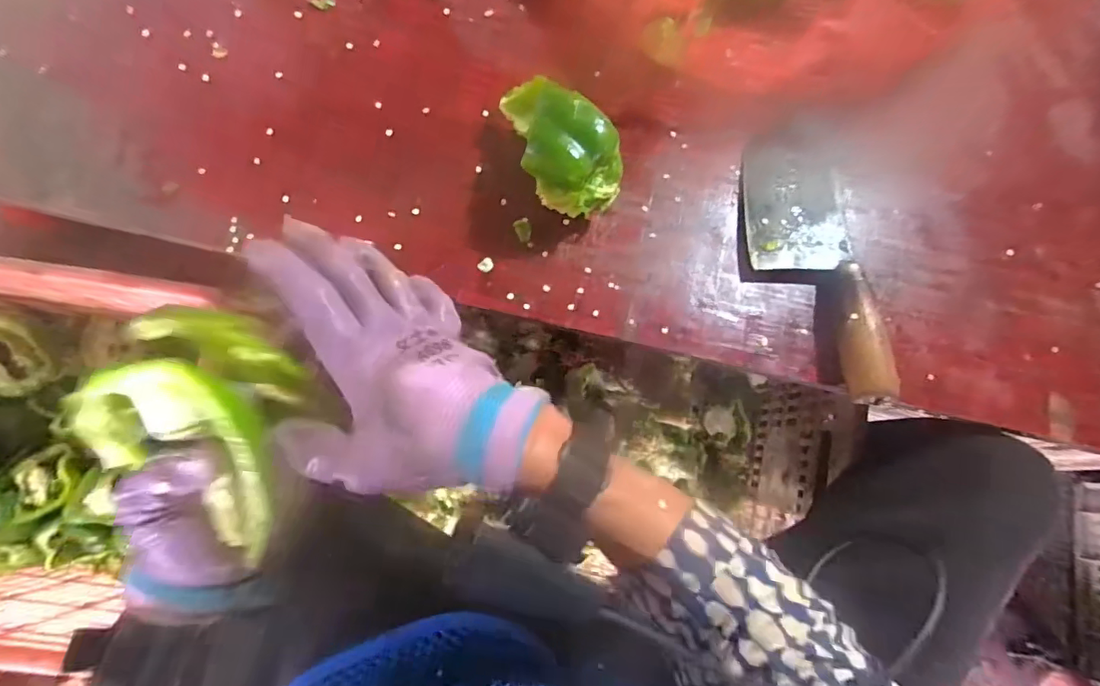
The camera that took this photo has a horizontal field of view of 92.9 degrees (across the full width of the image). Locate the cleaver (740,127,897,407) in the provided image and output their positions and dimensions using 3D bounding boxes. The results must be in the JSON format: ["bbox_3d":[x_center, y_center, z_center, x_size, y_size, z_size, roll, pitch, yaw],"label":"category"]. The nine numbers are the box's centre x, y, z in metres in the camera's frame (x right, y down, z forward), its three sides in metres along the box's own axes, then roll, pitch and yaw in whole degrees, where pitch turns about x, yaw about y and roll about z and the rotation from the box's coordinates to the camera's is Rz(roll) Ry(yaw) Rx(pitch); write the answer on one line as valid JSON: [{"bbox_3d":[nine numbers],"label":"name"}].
[{"bbox_3d":[0.185,-0.062,0.373,0.073,0.021,0.209,-2,77,-2],"label":"cleaver"}]

